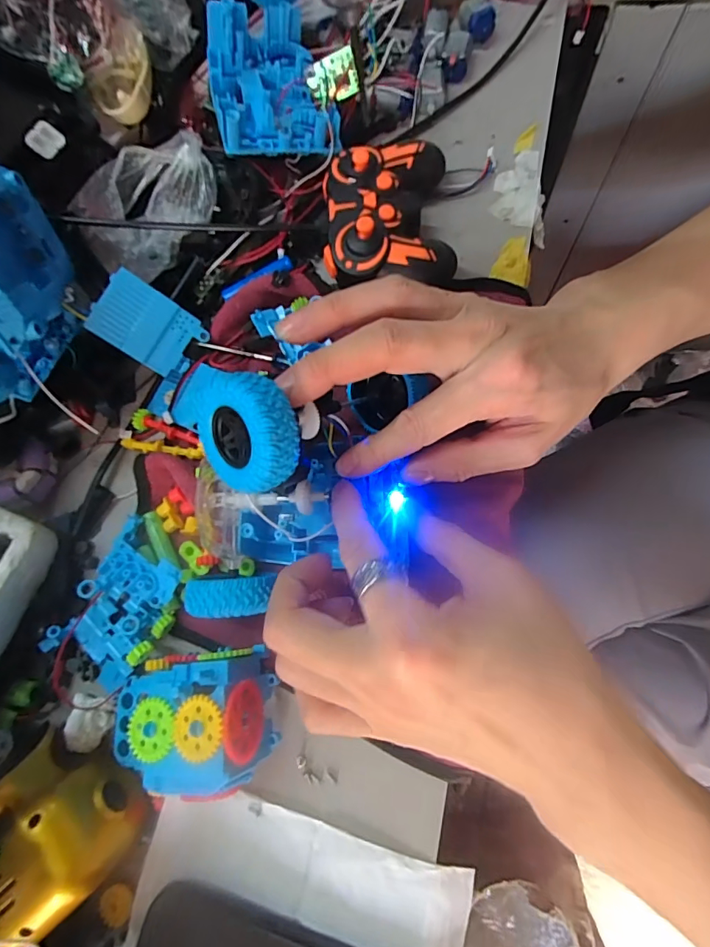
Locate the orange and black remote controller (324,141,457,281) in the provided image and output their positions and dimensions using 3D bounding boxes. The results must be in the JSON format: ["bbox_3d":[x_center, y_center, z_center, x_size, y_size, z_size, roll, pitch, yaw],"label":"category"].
[{"bbox_3d":[0.019,-0.157,0.276,0.074,0.034,0.094,-4,77,7],"label":"orange and black remote controller"}]

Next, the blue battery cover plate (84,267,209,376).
[{"bbox_3d":[-0.128,-0.092,0.279,0.059,0.004,0.043,33,88,-23],"label":"blue battery cover plate"}]

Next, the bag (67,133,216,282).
[{"bbox_3d":[-0.134,-0.176,0.289,0.090,0.032,0.066,-26,75,2],"label":"bag"}]

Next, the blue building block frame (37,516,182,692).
[{"bbox_3d":[-0.135,0.076,0.255,0.050,0.020,0.085,30,83,13],"label":"blue building block frame"}]

